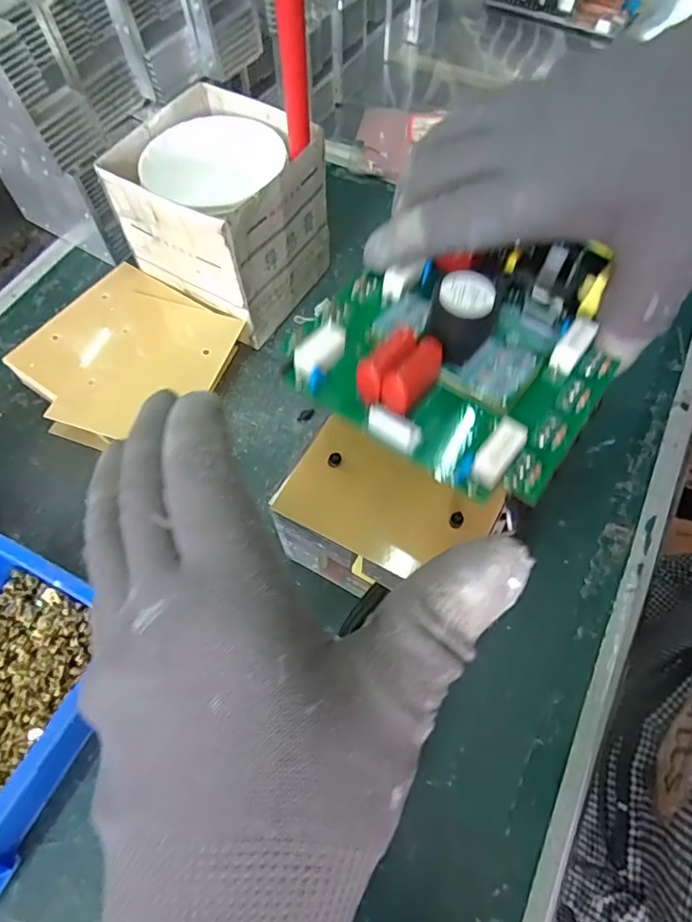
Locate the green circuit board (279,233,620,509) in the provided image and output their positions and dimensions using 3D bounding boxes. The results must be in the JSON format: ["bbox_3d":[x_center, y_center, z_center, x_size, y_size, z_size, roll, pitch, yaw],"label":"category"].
[{"bbox_3d":[0.046,-0.052,0.207,0.111,0.033,0.113,31,67,16],"label":"green circuit board"}]

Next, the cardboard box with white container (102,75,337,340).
[{"bbox_3d":[-0.085,-0.168,0.375,0.110,0.110,0.106,29,66,15],"label":"cardboard box with white container"}]

